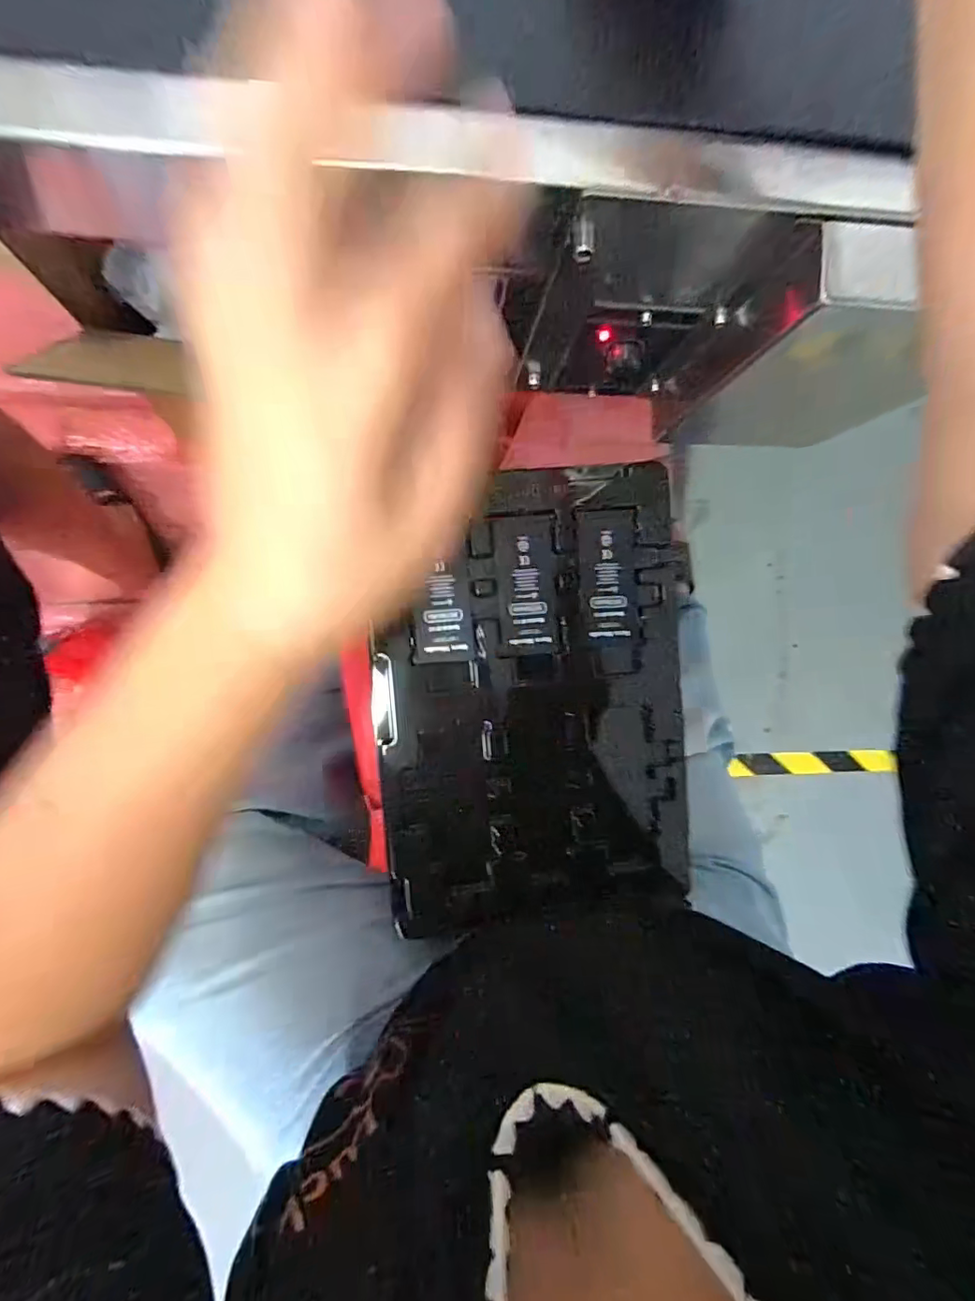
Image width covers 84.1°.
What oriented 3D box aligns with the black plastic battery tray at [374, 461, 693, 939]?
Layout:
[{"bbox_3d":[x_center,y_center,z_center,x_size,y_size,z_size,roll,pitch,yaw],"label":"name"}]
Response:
[{"bbox_3d":[0.036,0.033,0.388,0.227,0.034,0.315,-4,94,-4],"label":"black plastic battery tray"}]

